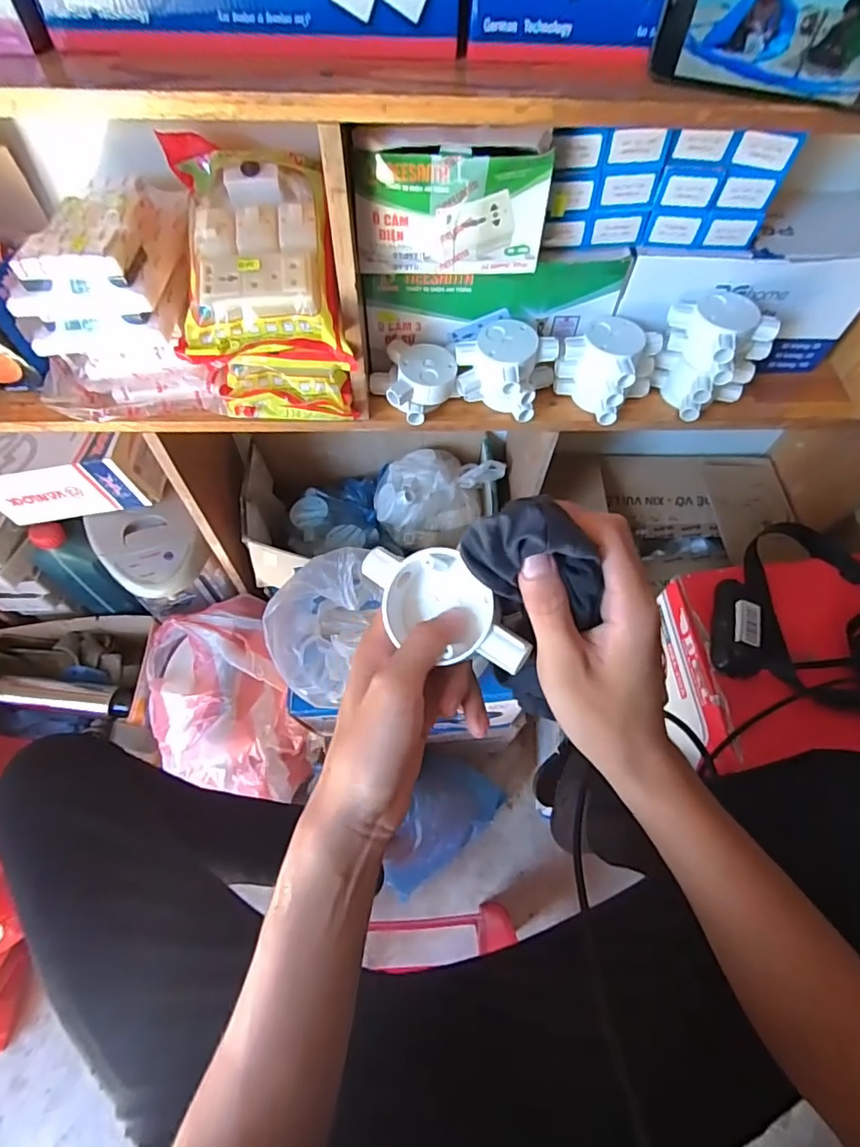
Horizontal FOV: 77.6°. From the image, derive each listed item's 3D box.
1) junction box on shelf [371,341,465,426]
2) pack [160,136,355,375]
[{"bbox_3d":[-0.021,-0.217,0.611,0.102,0.051,0.083,12,61,5],"label":"junction box on shelf"},{"bbox_3d":[-0.169,-0.318,0.516,0.146,0.051,0.228,-7,81,-2],"label":"pack"}]

